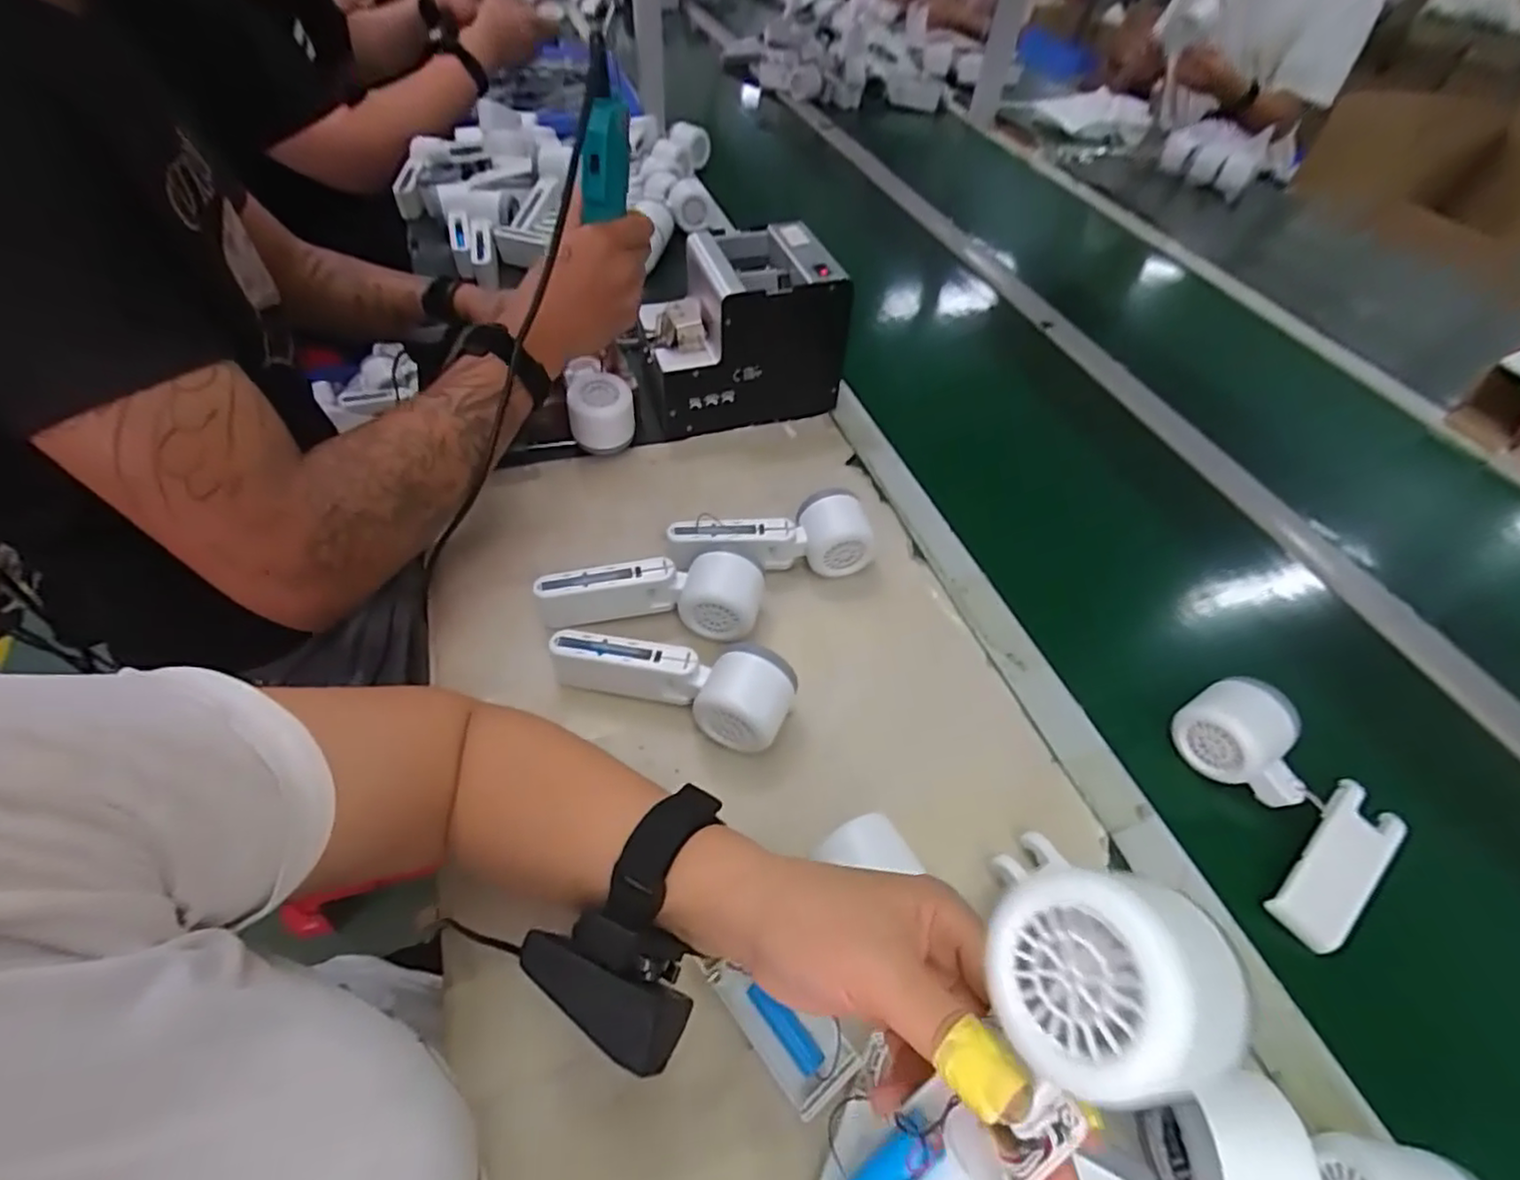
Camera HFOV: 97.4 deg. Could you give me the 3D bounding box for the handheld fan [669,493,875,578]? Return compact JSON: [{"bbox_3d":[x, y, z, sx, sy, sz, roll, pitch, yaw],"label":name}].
[{"bbox_3d":[0.011,-0.047,0.563,0.164,0.059,0.045,1,51,-4],"label":"handheld fan"}]

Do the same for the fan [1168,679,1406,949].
[{"bbox_3d":[0.347,0.140,0.444,0.090,0.047,0.157,-9,62,-13],"label":"fan"}]

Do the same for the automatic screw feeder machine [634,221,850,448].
[{"bbox_3d":[-0.019,-0.257,0.666,0.178,0.150,0.124,-11,53,-14],"label":"automatic screw feeder machine"}]

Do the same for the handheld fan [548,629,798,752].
[{"bbox_3d":[-0.062,0.061,0.474,0.170,0.057,0.057,18,52,10],"label":"handheld fan"}]

